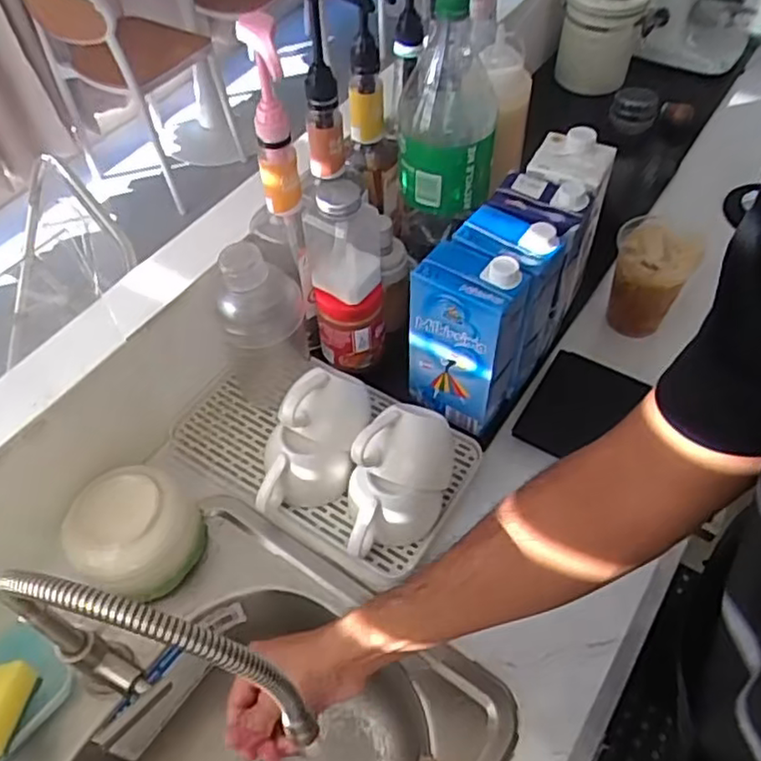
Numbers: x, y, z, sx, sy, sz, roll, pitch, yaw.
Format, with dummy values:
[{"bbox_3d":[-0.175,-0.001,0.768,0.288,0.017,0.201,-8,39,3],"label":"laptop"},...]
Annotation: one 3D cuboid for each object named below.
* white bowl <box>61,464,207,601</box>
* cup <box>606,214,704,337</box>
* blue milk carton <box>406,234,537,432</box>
[{"bbox_3d":[-0.228,0.143,0.636,0.108,0.070,0.110,-1,53,1],"label":"white bowl"},{"bbox_3d":[0.312,-0.123,0.778,0.086,0.115,0.092,-1,53,1],"label":"cup"},{"bbox_3d":[0.084,-0.040,0.674,0.103,0.198,0.066,21,56,17],"label":"blue milk carton"}]

